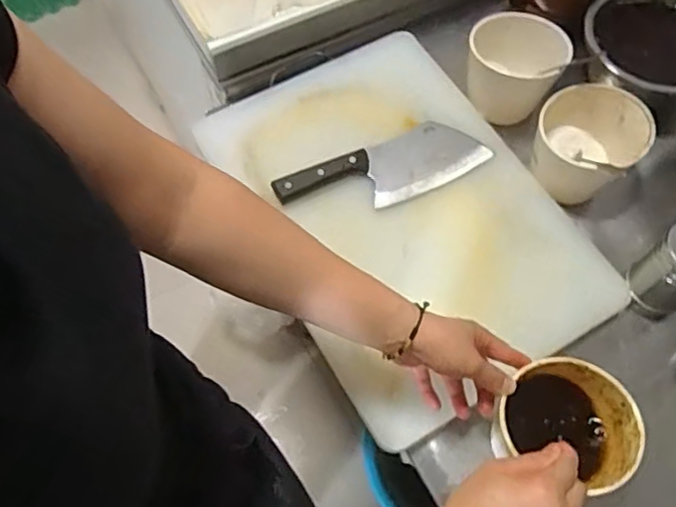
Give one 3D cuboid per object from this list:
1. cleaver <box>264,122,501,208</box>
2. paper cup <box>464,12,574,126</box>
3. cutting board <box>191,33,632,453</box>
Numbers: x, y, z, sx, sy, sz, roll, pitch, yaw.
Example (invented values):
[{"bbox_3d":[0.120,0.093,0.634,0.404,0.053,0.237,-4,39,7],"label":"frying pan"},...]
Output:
[{"bbox_3d":[0.054,-0.092,0.703,0.246,0.017,0.079,-23,66,-12],"label":"cleaver"},{"bbox_3d":[0.212,-0.224,0.756,0.108,0.116,0.100,26,66,11],"label":"paper cup"},{"bbox_3d":[0.075,-0.054,0.695,0.320,0.032,0.435,-29,68,-14],"label":"cutting board"}]

